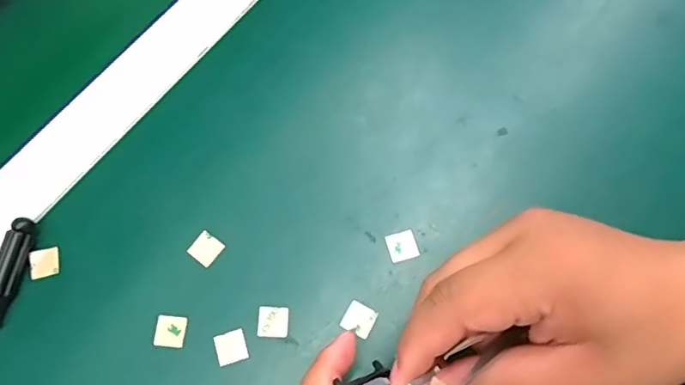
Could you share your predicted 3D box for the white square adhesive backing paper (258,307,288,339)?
[{"bbox_3d":[-0.037,0.068,0.289,0.016,0.004,0.016,2,71,2],"label":"white square adhesive backing paper"}]

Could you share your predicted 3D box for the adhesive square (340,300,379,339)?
[{"bbox_3d":[0.009,0.067,0.289,0.016,0.004,0.016,29,74,11],"label":"adhesive square"}]

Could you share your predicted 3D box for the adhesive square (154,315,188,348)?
[{"bbox_3d":[-0.092,0.074,0.290,0.016,0.004,0.016,7,69,-1],"label":"adhesive square"}]

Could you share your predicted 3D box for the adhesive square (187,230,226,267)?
[{"bbox_3d":[-0.076,0.031,0.303,0.016,0.004,0.016,35,75,13],"label":"adhesive square"}]

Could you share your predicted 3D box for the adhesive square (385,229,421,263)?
[{"bbox_3d":[0.033,0.029,0.302,0.016,0.004,0.016,-17,71,-5],"label":"adhesive square"}]

